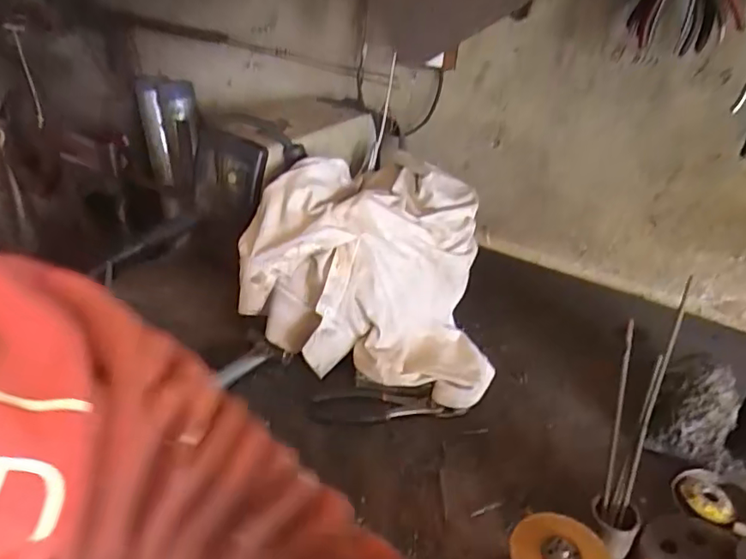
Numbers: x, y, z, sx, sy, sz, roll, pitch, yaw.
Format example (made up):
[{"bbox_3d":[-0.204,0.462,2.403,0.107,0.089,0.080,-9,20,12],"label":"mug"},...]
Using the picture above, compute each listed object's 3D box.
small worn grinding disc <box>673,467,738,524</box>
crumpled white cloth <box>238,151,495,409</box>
[{"bbox_3d":[0.353,0.231,0.588,0.060,0.012,0.062,2,31,-1],"label":"small worn grinding disc"},{"bbox_3d":[0.001,-0.031,0.767,0.313,0.206,0.291,7,31,7],"label":"crumpled white cloth"}]

